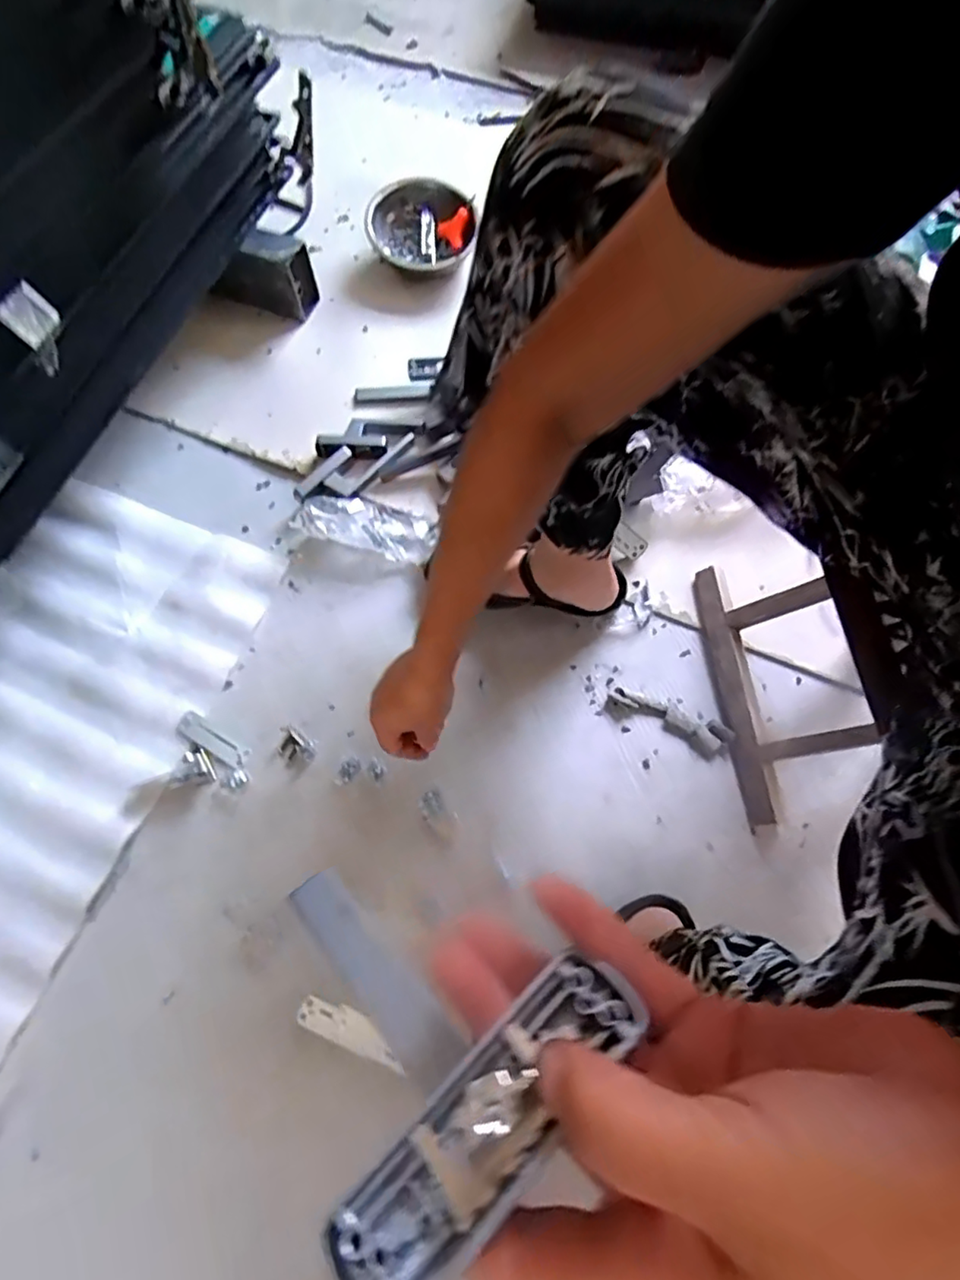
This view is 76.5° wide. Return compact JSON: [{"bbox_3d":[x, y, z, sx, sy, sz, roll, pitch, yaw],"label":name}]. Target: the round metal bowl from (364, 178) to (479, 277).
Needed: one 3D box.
[{"bbox_3d":[-0.094,-0.678,1.002,0.179,0.070,0.141,0,68,0],"label":"round metal bowl"}]

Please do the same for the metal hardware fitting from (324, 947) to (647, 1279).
[{"bbox_3d":[0.004,0.131,0.167,0.098,0.016,0.032,-38,35,-27],"label":"metal hardware fitting"}]

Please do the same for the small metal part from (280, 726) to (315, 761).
[{"bbox_3d":[-0.222,0.127,0.729,0.050,0.009,0.030,35,72,13],"label":"small metal part"}]

